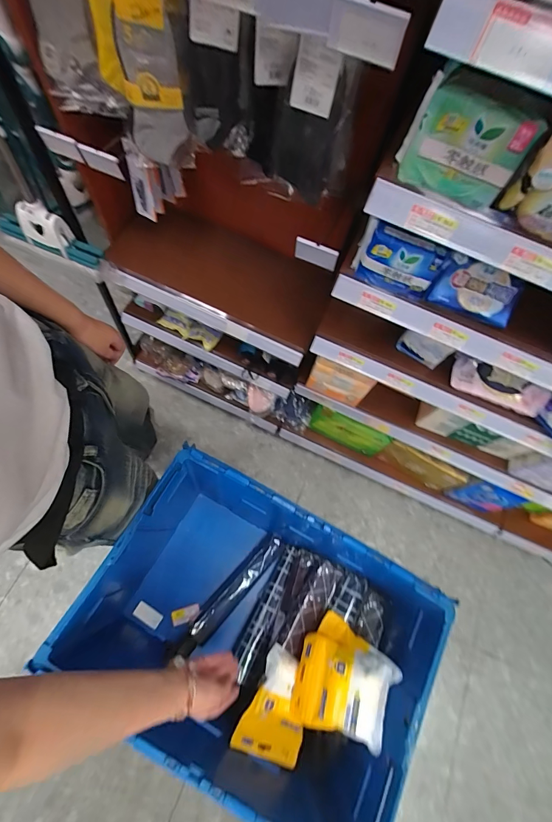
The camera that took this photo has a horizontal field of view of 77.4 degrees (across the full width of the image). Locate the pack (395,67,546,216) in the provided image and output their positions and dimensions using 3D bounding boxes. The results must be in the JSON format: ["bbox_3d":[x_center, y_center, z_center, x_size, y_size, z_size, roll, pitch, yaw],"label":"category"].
[{"bbox_3d":[0.223,-0.320,0.413,0.136,0.098,0.056,27,69,4],"label":"pack"}]

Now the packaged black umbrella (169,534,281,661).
[{"bbox_3d":[-0.105,0.426,0.805,0.052,0.062,0.318,40,72,14],"label":"packaged black umbrella"}]

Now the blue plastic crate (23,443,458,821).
[{"bbox_3d":[-0.034,0.417,0.687,0.584,0.311,0.410,30,69,5],"label":"blue plastic crate"}]

